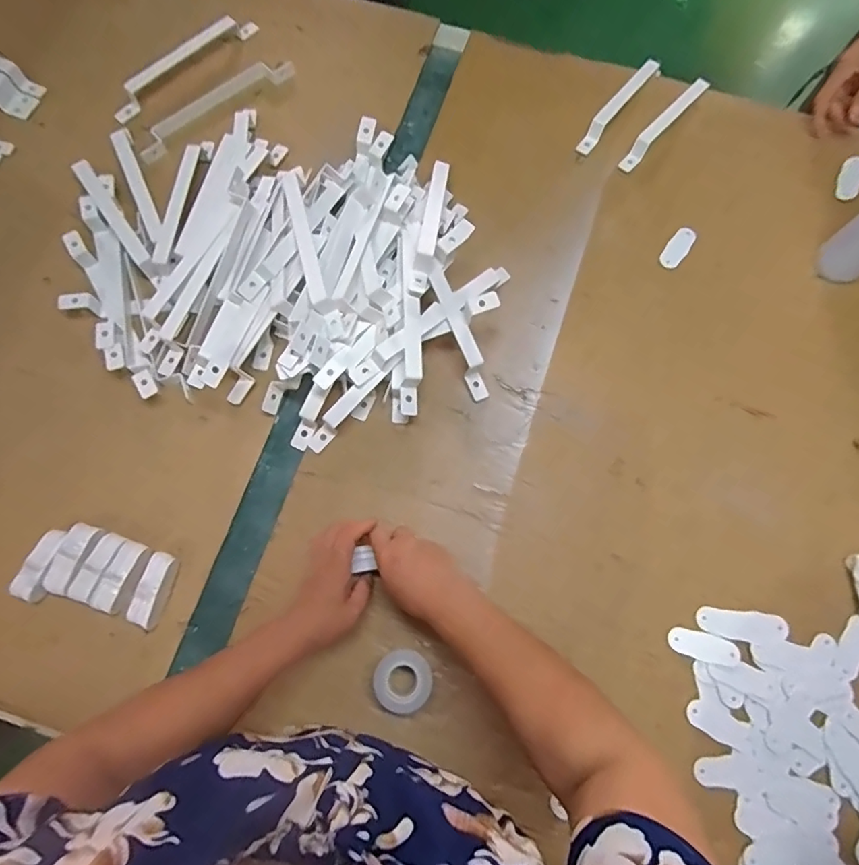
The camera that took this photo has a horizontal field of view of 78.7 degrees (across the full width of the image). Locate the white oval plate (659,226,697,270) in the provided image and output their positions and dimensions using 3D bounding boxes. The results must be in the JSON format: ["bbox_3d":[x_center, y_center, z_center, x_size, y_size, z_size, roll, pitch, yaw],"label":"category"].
[{"bbox_3d":[0.349,-0.260,0.733,0.032,0.004,0.075,35,76,9],"label":"white oval plate"}]

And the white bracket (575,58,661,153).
[{"bbox_3d":[0.290,-0.505,0.790,0.022,0.027,0.217,35,76,8],"label":"white bracket"}]

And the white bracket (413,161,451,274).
[{"bbox_3d":[0.006,-0.283,0.672,0.022,0.025,0.202,8,59,1],"label":"white bracket"}]

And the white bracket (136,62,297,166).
[{"bbox_3d":[-0.320,-0.490,0.780,0.262,0.019,0.038,-41,79,-12],"label":"white bracket"}]

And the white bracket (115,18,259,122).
[{"bbox_3d":[-0.372,-0.560,0.792,0.029,0.039,0.261,41,77,10],"label":"white bracket"}]

